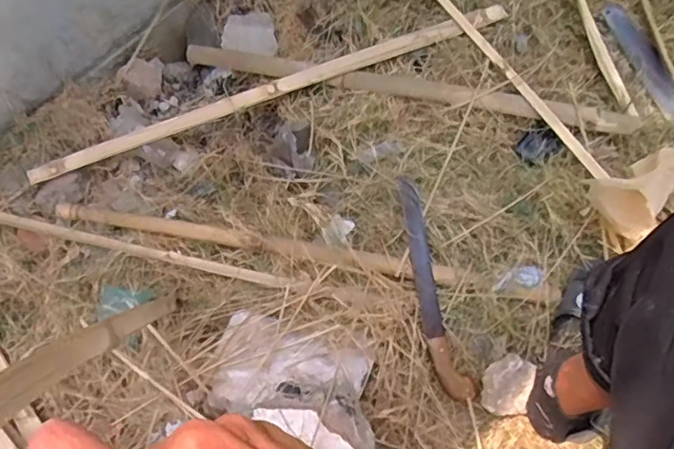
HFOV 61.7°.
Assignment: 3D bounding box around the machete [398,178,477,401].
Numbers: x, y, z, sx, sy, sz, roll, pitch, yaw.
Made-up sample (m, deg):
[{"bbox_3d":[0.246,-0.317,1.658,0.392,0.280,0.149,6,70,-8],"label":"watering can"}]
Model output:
[{"bbox_3d":[0.129,0.081,0.791,0.046,0.024,0.316,-13,67,-3],"label":"machete"}]

